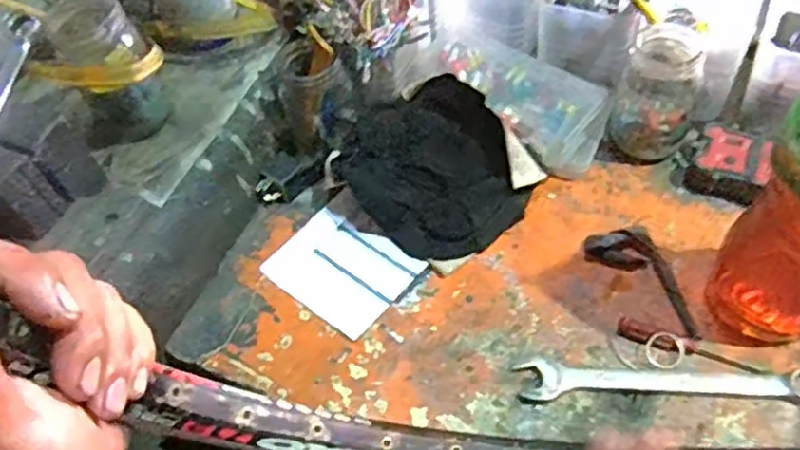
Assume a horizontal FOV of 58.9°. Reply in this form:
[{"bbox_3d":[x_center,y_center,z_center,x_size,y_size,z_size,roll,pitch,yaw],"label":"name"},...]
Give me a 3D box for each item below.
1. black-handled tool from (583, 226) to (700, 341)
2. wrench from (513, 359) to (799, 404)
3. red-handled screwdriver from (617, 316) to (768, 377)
[{"bbox_3d":[0.179,0.043,0.531,0.052,0.010,0.097,-15,55,-4],"label":"black-handled tool"},{"bbox_3d":[0.187,0.110,0.489,0.201,0.007,0.031,0,55,9],"label":"wrench"},{"bbox_3d":[0.202,0.090,0.500,0.098,0.013,0.014,22,61,20],"label":"red-handled screwdriver"}]

